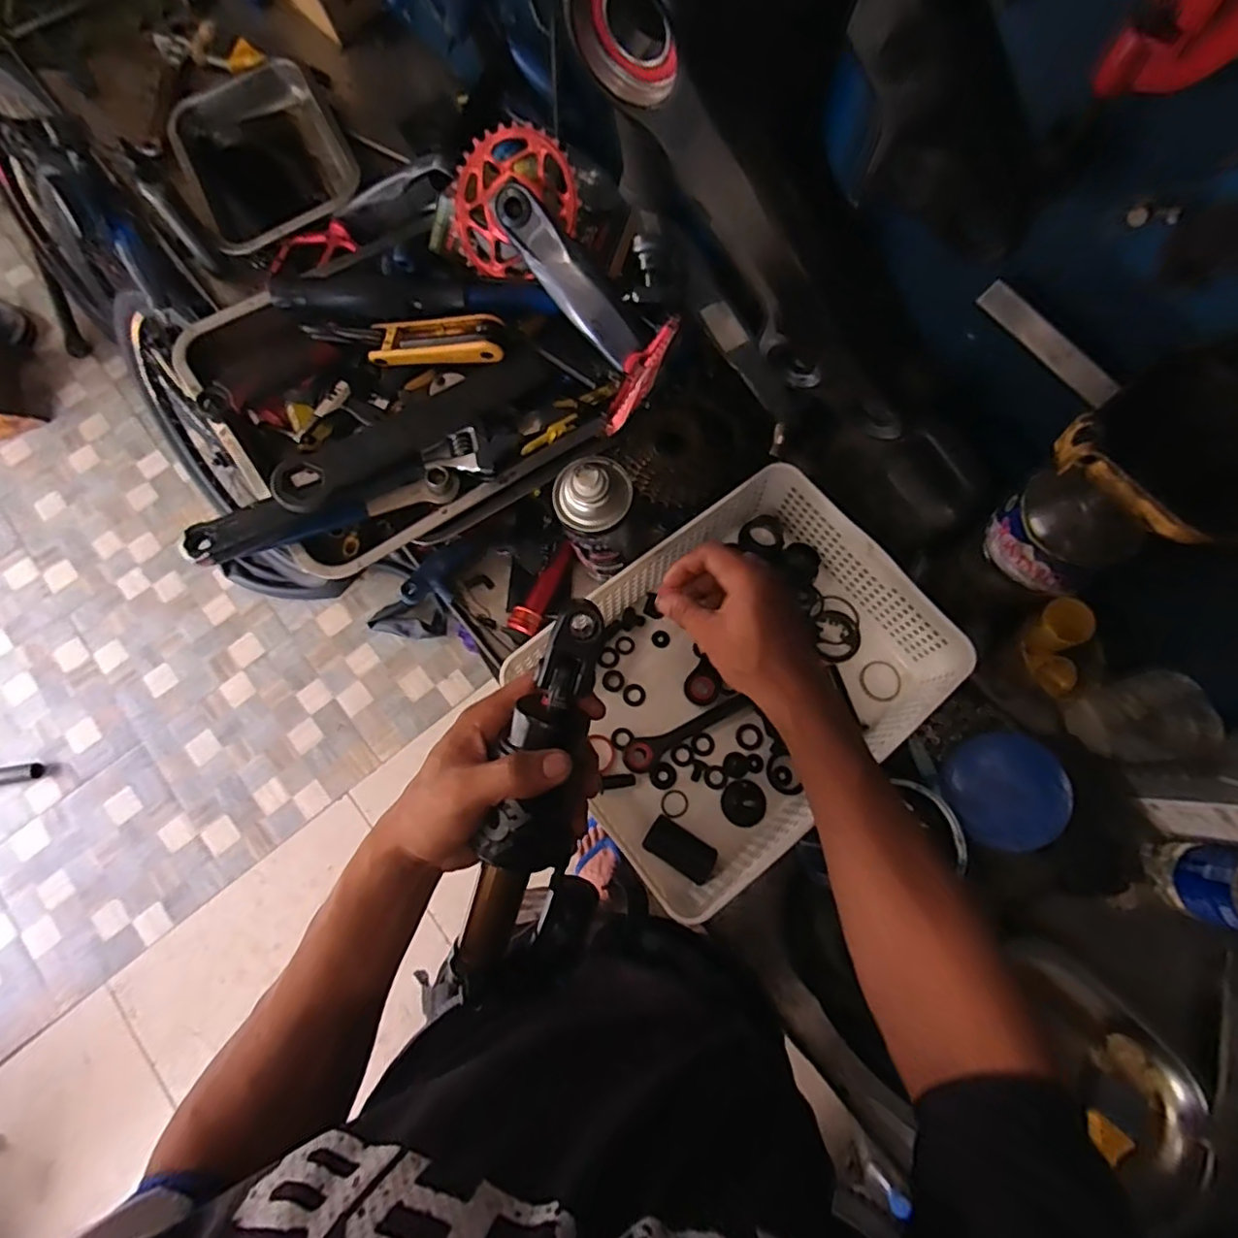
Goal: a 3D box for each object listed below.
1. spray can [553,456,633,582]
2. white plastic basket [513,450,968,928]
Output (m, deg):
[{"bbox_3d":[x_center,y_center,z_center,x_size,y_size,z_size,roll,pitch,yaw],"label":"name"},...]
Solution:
[{"bbox_3d":[-0.020,-0.086,0.519,0.058,0.152,0.061,0,75,1],"label":"spray can"},{"bbox_3d":[0.103,0.045,0.538,0.320,0.080,0.242,-38,78,-9],"label":"white plastic basket"}]

